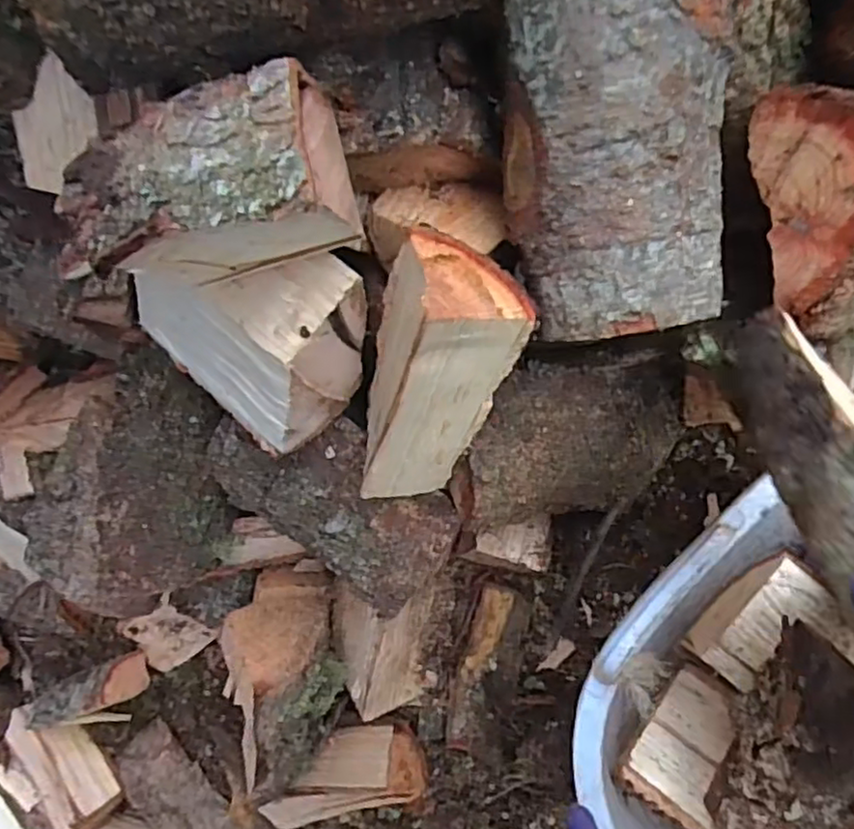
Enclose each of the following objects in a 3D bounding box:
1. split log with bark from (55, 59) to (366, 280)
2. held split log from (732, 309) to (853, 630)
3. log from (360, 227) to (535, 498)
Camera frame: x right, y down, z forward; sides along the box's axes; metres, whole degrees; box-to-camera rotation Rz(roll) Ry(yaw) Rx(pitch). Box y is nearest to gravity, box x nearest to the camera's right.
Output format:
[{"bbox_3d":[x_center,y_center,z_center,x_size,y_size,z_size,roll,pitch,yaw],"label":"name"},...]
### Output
[{"bbox_3d":[-0.121,-0.126,0.367,0.148,0.077,0.093,-14,84,5],"label":"split log with bark"},{"bbox_3d":[0.213,0.038,0.320,0.063,0.059,0.205,-13,60,5],"label":"held split log"},{"bbox_3d":[-0.002,-0.012,0.468,0.093,0.214,0.070,26,48,7],"label":"log"}]

